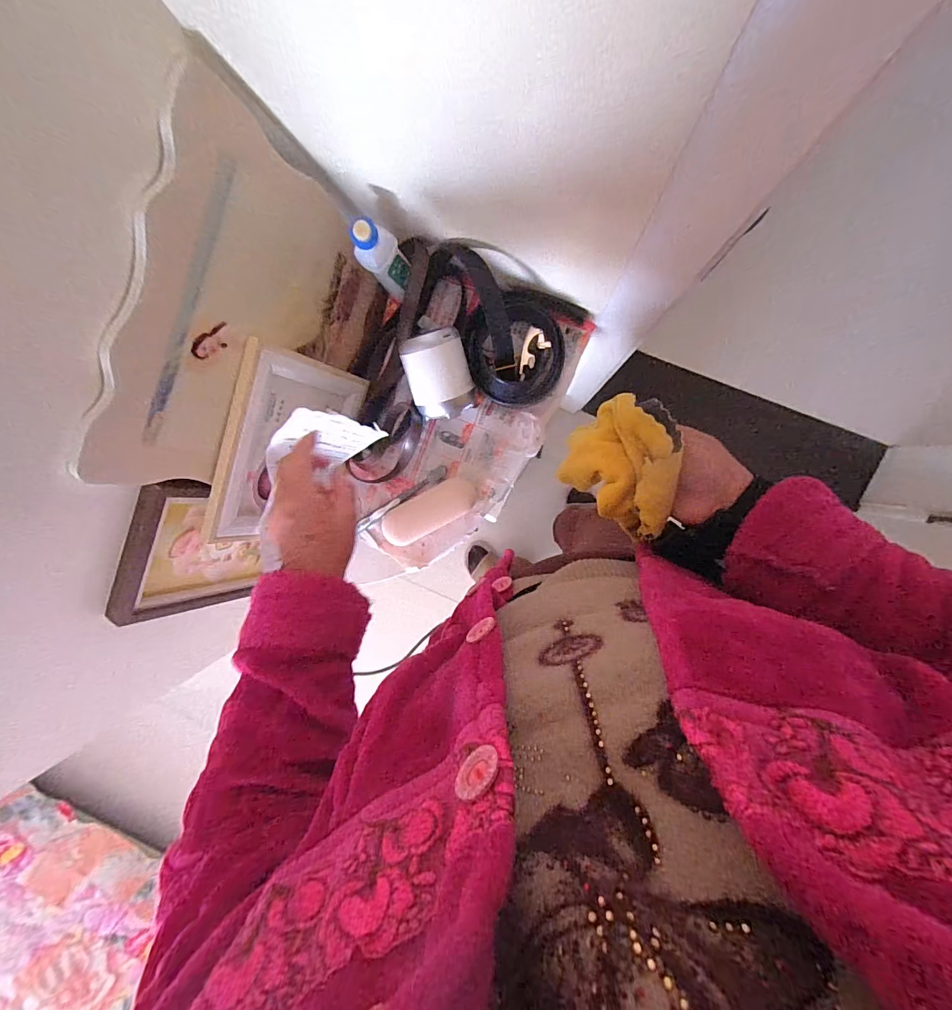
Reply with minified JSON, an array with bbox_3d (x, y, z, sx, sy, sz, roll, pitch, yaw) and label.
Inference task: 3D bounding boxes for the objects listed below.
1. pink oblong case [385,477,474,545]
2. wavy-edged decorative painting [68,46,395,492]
[{"bbox_3d":[-0.061,0.009,0.562,0.126,0.023,0.051,-30,91,9],"label":"pink oblong case"},{"bbox_3d":[-0.209,-0.169,0.437,0.011,0.261,0.315,22,97,19],"label":"wavy-edged decorative painting"}]

